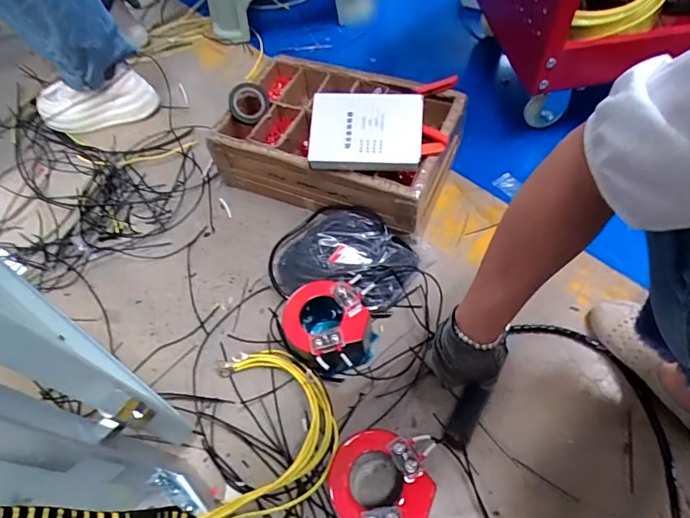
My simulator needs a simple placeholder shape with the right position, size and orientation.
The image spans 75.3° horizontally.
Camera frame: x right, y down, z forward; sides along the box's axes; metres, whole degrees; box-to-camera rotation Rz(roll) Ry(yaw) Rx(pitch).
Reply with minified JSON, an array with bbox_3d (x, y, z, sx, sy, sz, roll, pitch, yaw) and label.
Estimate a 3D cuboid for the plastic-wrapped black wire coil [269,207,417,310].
[{"bbox_3d":[-0.002,-0.004,0.731,0.231,0.060,0.167,12,59,12],"label":"plastic-wrapped black wire coil"}]

